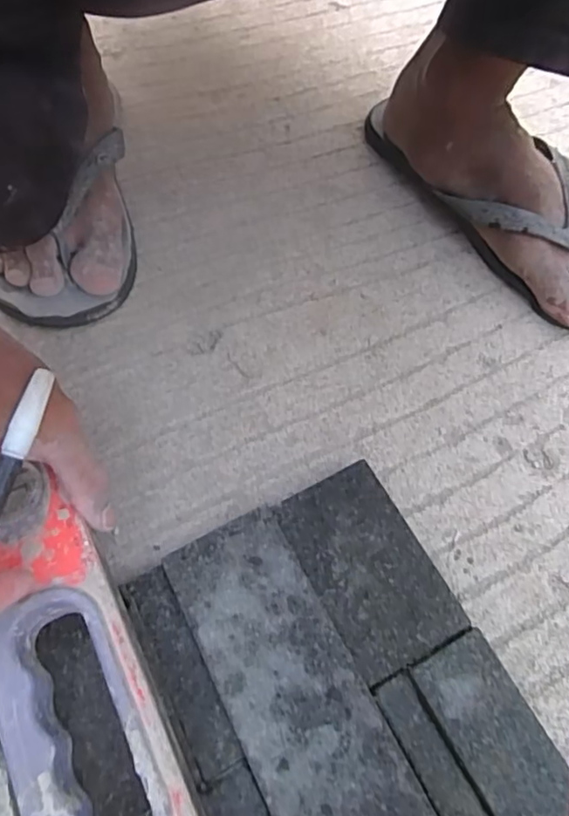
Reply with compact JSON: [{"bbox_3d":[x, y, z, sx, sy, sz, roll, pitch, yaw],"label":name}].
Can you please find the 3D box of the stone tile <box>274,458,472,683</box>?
[{"bbox_3d":[0.041,0.082,0.301,0.058,0.021,0.097,-23,66,-15],"label":"stone tile"}]

